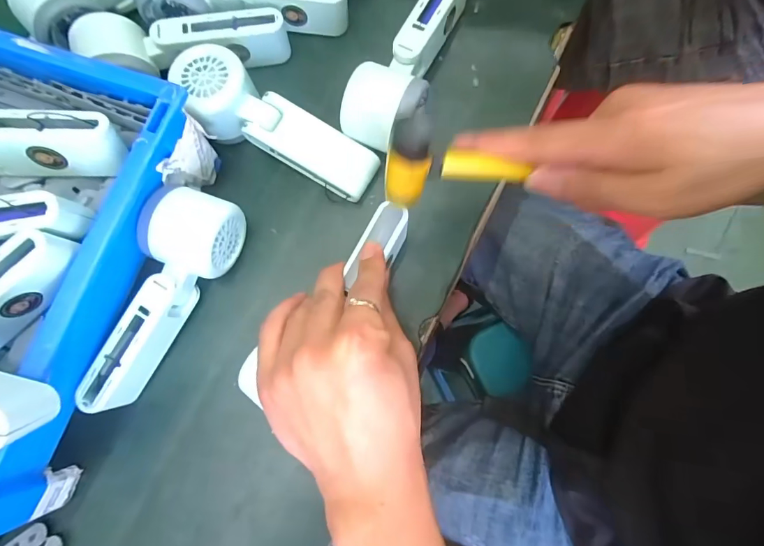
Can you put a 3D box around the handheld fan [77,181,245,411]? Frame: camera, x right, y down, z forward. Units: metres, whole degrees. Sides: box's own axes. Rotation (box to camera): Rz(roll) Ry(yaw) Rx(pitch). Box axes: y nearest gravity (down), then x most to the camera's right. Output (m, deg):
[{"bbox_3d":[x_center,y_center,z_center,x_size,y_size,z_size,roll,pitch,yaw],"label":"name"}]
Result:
[{"bbox_3d":[-0.156,0.021,0.309,0.064,0.051,0.167,20,80,4],"label":"handheld fan"}]

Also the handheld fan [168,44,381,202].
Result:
[{"bbox_3d":[-0.085,-0.112,0.332,0.167,0.050,0.056,31,81,6],"label":"handheld fan"}]

